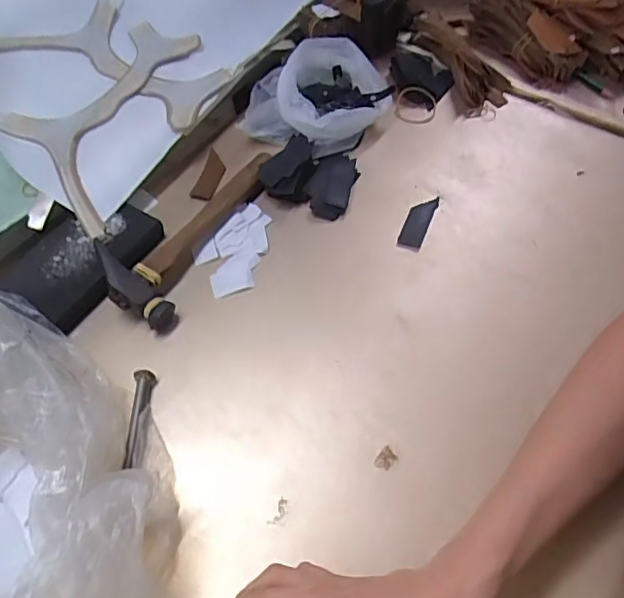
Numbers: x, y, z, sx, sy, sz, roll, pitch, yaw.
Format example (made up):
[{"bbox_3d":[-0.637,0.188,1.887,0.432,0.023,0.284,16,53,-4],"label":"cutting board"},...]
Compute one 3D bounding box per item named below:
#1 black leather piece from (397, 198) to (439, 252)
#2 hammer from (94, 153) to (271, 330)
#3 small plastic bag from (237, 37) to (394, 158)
[{"bbox_3d":[0.103,-0.075,0.558,0.023,0.004,0.071,19,58,15],"label":"black leather piece"},{"bbox_3d":[-0.123,-0.077,0.546,0.095,0.024,0.215,22,59,17],"label":"hammer"},{"bbox_3d":[0.008,-0.226,0.618,0.156,0.058,0.129,-4,55,1],"label":"small plastic bag"}]

